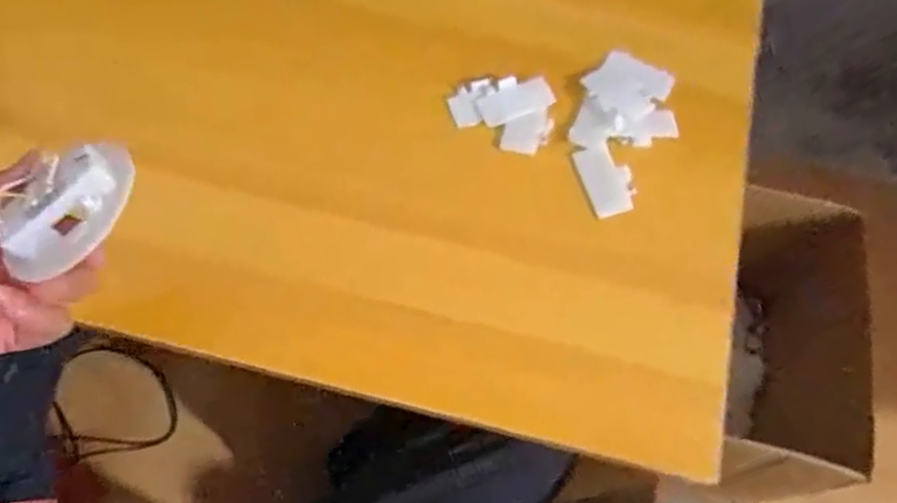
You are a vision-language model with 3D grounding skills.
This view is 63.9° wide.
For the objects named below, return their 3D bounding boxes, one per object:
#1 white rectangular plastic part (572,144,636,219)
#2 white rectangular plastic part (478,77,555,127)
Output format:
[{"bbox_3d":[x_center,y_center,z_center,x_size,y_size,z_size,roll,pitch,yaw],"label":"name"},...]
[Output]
[{"bbox_3d":[0.099,-0.046,0.450,0.031,0.004,0.047,-17,71,-9],"label":"white rectangular plastic part"},{"bbox_3d":[0.045,-0.097,0.467,0.049,0.004,0.024,-20,71,-10],"label":"white rectangular plastic part"}]

